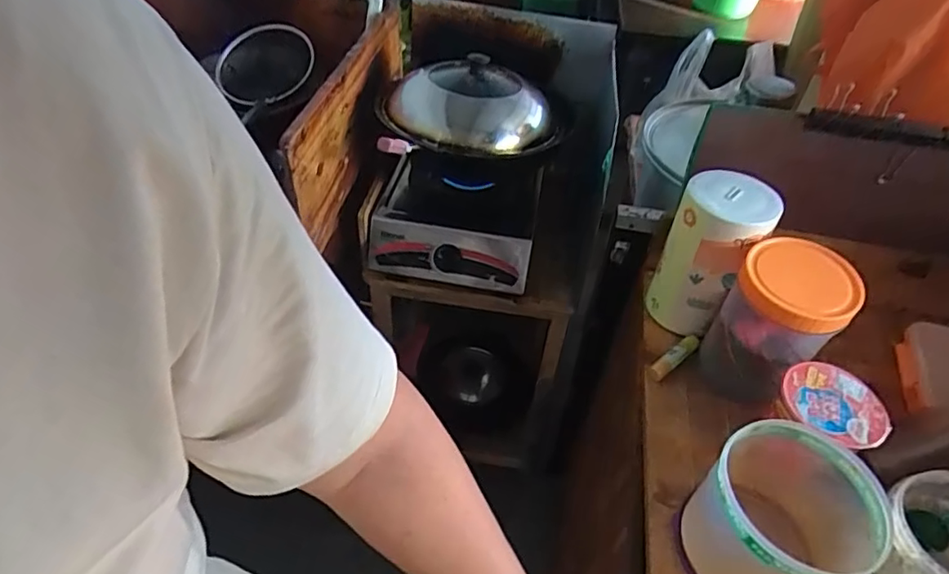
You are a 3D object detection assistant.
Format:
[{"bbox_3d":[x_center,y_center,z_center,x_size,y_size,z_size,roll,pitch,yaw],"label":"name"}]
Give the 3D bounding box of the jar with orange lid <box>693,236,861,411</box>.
[{"bbox_3d":[0.359,0.042,0.684,0.117,0.169,0.115,2,45,-2],"label":"jar with orange lid"}]

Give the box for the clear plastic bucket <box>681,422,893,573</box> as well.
[{"bbox_3d":[0.296,0.224,0.554,0.156,0.131,0.132,-26,52,-25],"label":"clear plastic bucket"}]

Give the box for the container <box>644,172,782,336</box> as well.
[{"bbox_3d":[0.305,-0.040,0.753,0.106,0.203,0.097,23,49,19],"label":"container"}]

